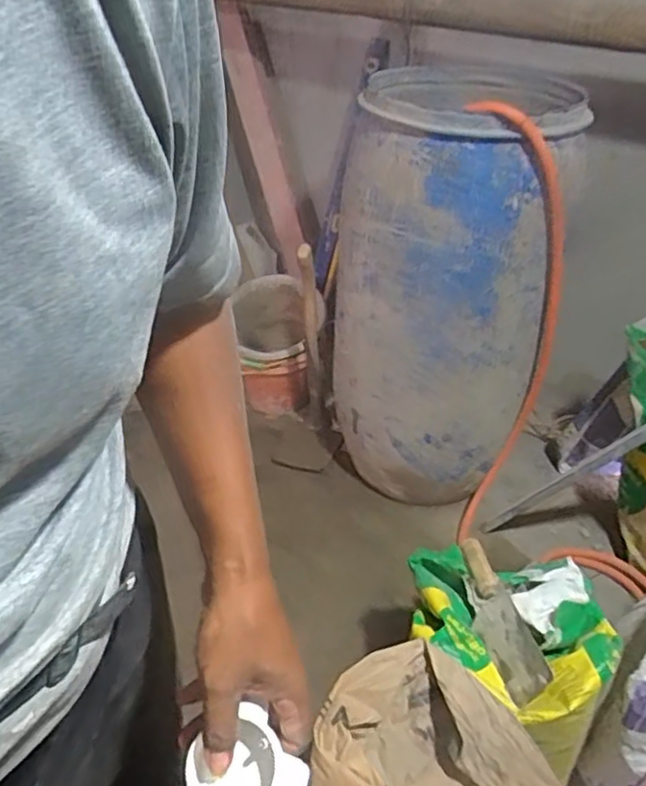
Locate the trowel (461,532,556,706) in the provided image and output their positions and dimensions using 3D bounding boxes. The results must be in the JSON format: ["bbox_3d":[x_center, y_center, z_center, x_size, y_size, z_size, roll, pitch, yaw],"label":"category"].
[{"bbox_3d":[0.262,0.343,1.030,0.050,0.089,0.286,33,18,-33],"label":"trowel"}]

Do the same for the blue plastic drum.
[{"bbox_3d":[0.280,-0.240,1.513,0.435,0.844,0.506,13,38,14],"label":"blue plastic drum"}]

